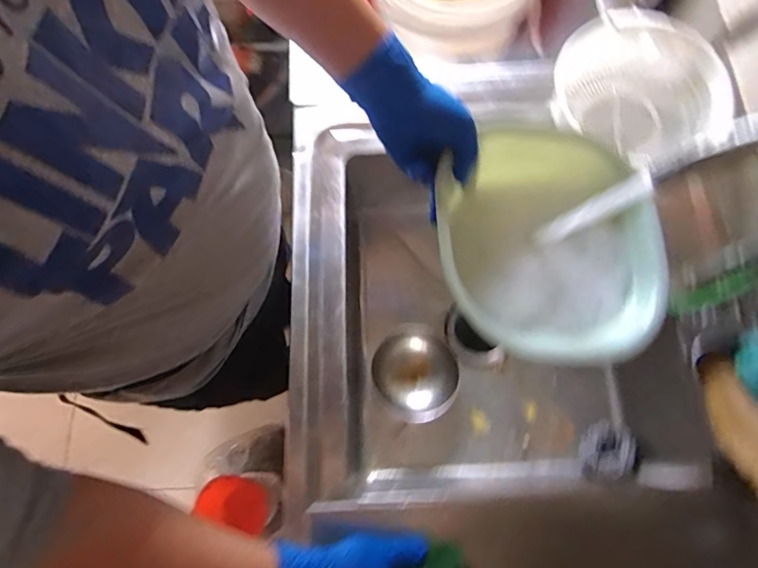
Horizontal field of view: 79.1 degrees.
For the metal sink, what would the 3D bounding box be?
[{"bbox_3d":[0.121,0.013,0.677,0.462,0.204,0.545,-2,72,1],"label":"metal sink"}]

